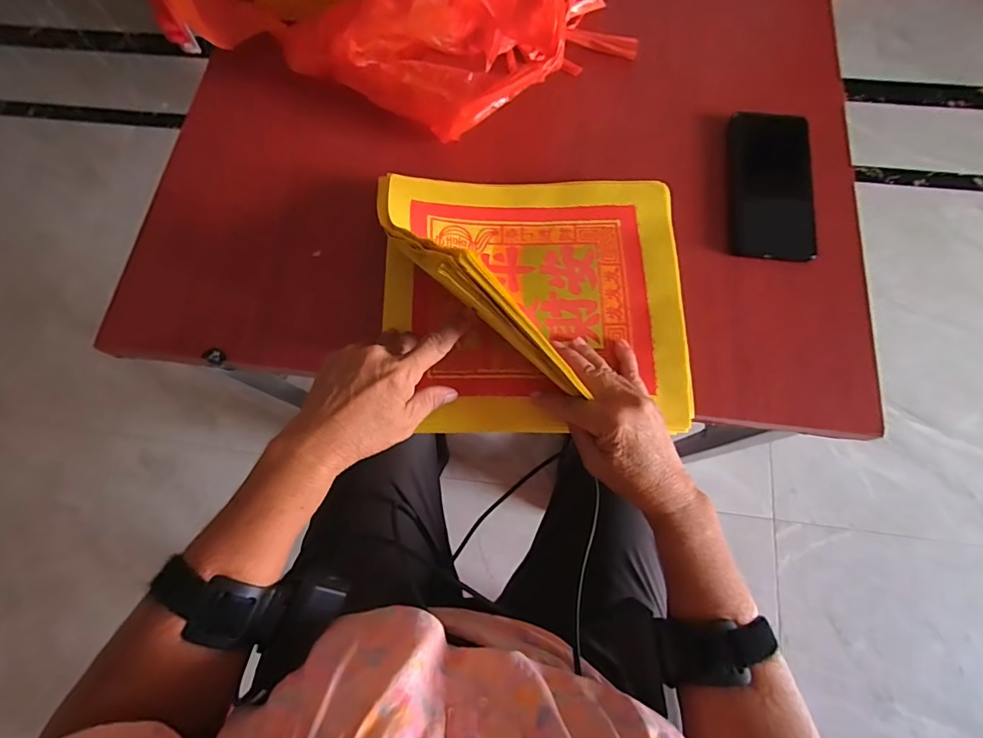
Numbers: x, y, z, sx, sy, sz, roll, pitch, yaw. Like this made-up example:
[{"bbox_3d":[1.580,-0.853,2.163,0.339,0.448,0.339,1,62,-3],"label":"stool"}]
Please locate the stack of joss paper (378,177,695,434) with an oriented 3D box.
[{"bbox_3d":[0.036,-0.077,0.351,0.259,0.148,0.229,1,74,0],"label":"stack of joss paper"}]

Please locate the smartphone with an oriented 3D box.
[{"bbox_3d":[0.271,-0.179,0.447,0.074,0.014,0.157,6,74,2],"label":"smartphone"}]

